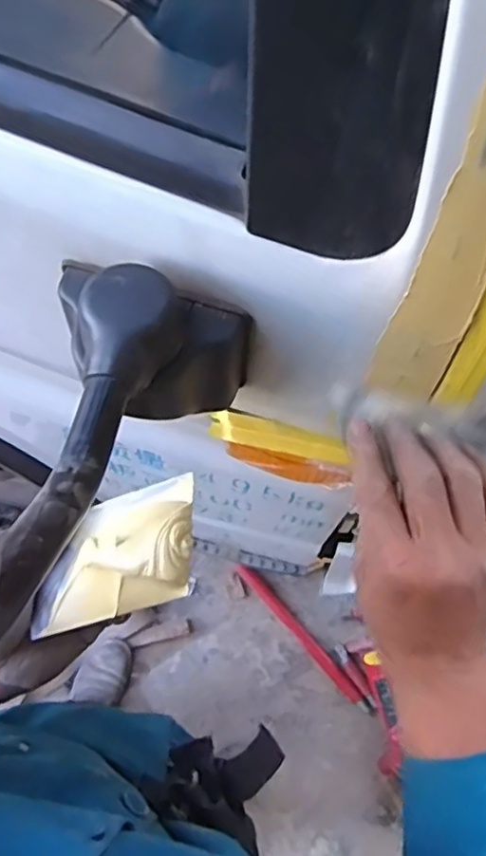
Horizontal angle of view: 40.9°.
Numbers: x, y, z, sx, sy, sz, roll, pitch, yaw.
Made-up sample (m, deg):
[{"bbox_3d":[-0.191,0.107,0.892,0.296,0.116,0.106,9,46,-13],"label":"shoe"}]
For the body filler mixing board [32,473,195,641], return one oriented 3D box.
[{"bbox_3d":[-0.087,0.081,0.419,0.121,0.018,0.076,-20,64,21],"label":"body filler mixing board"}]

